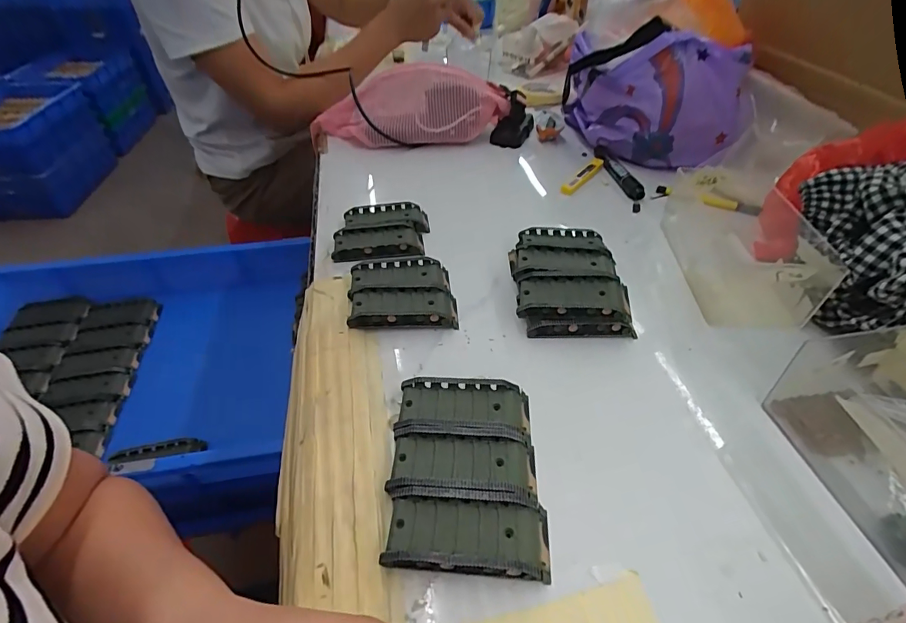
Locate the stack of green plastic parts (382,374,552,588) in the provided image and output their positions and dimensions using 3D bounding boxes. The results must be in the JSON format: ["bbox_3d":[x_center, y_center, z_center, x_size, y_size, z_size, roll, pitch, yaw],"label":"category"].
[{"bbox_3d":[0.009,0.102,0.303,0.097,0.018,0.132,2,43,1],"label":"stack of green plastic parts"}]

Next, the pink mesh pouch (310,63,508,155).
[{"bbox_3d":[-0.072,-0.329,0.702,0.294,0.106,0.141,-9,44,-11],"label":"pink mesh pouch"}]

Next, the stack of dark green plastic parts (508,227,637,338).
[{"bbox_3d":[0.110,-0.038,0.444,0.105,0.036,0.146,2,43,0],"label":"stack of dark green plastic parts"}]

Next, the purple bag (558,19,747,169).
[{"bbox_3d":[0.269,-0.289,0.618,0.240,0.165,0.096,23,47,21],"label":"purple bag"}]

